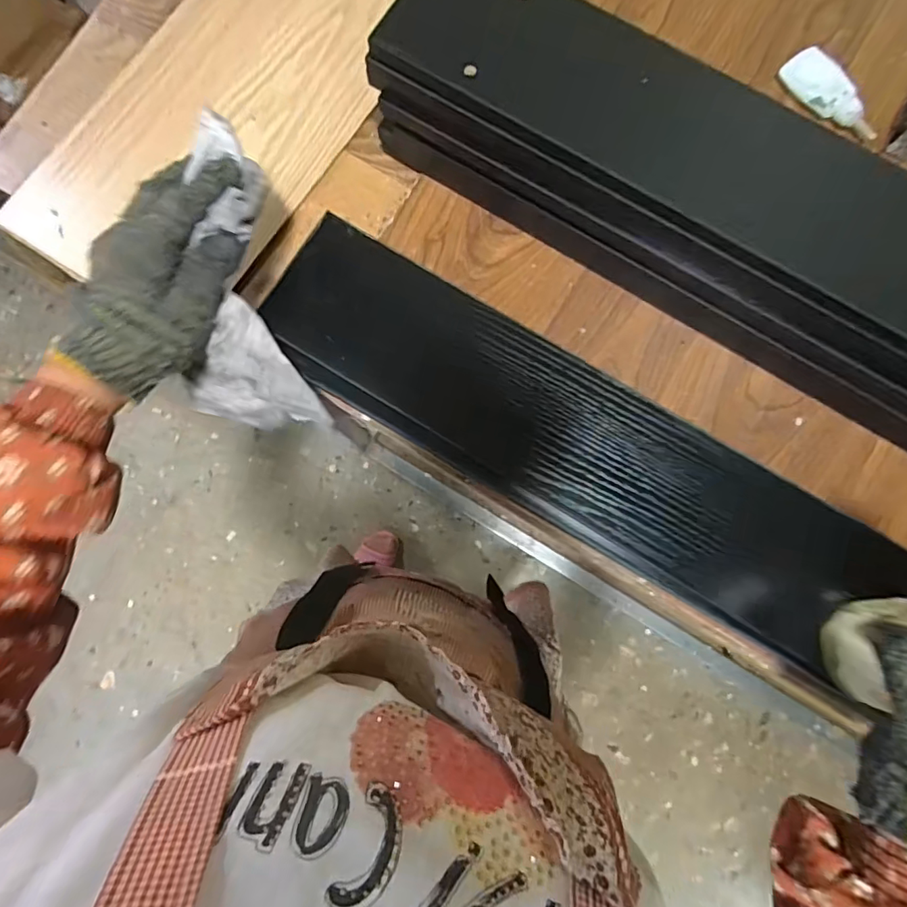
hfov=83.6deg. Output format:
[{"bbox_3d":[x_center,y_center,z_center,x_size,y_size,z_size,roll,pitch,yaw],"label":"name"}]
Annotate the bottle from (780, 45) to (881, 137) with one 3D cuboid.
[{"bbox_3d":[0.312,-0.295,0.419,0.025,0.025,0.092,-39,83,-7],"label":"bottle"}]

